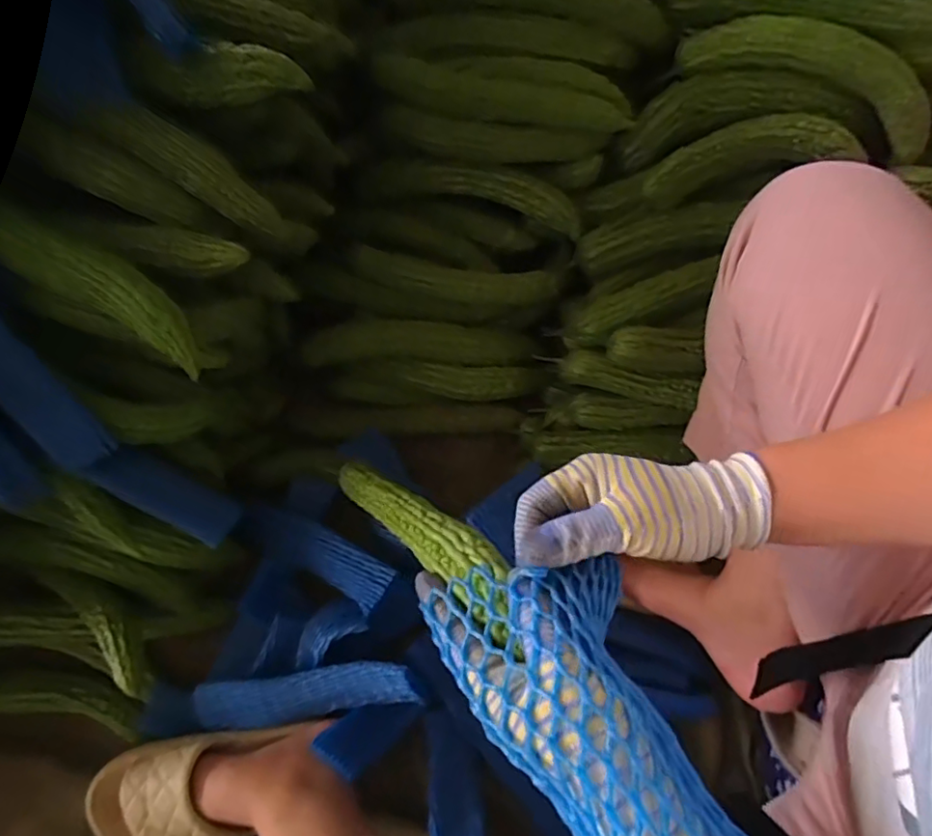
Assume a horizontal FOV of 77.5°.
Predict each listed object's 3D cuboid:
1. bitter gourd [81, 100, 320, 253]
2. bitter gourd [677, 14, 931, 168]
[{"bbox_3d":[-0.218,-0.210,0.495,0.184,0.038,0.052,30,67,-25],"label":"bitter gourd"},{"bbox_3d":[0.332,-0.333,0.560,0.249,0.068,0.043,28,71,14],"label":"bitter gourd"}]

